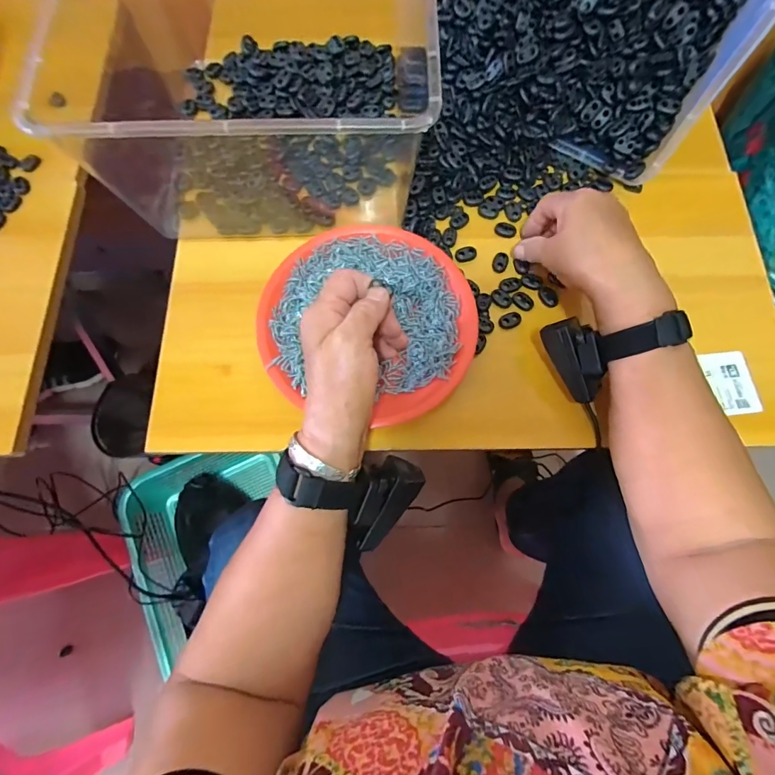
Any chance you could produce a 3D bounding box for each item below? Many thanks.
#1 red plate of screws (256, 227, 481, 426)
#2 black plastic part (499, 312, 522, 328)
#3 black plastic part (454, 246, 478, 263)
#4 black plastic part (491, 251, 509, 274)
[{"bbox_3d":[-0.019,-0.060,0.374,0.193,0.022,0.191,0,76,-1],"label":"red plate of screws"},{"bbox_3d":[0.117,-0.065,0.382,0.021,0.004,0.015,-19,75,-5],"label":"black plastic part"},{"bbox_3d":[0.078,-0.134,0.401,0.021,0.004,0.015,-10,74,-3],"label":"black plastic part"},{"bbox_3d":[0.113,-0.125,0.402,0.016,0.004,0.023,29,76,8],"label":"black plastic part"}]

